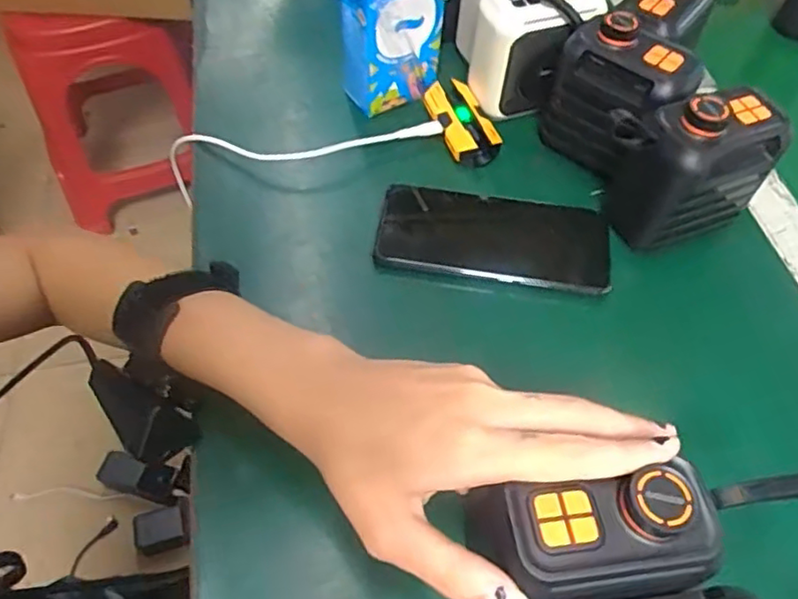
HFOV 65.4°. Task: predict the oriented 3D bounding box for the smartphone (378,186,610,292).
[{"bbox_3d":[0.064,-0.043,0.418,0.152,0.009,0.070,9,55,2],"label":"smartphone"}]

